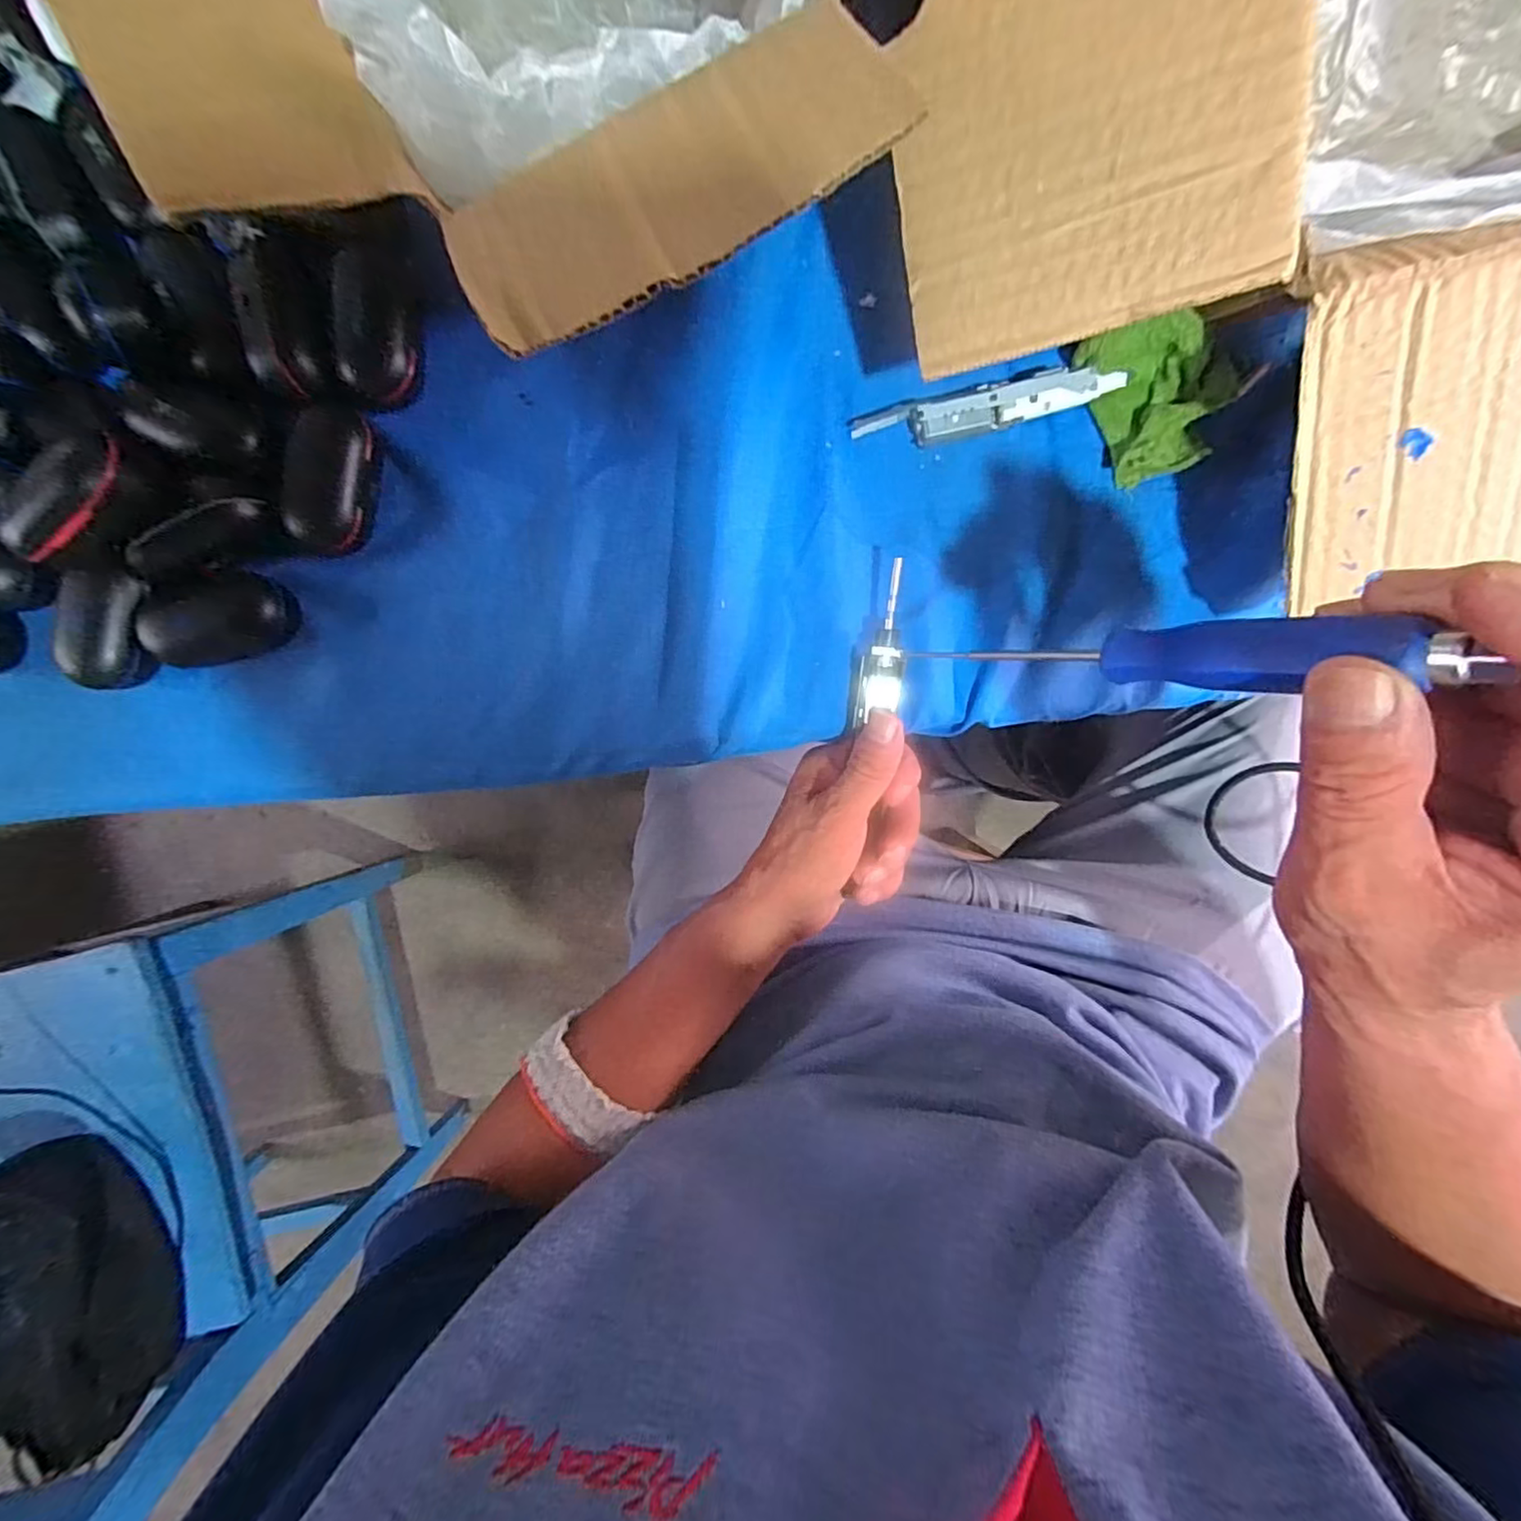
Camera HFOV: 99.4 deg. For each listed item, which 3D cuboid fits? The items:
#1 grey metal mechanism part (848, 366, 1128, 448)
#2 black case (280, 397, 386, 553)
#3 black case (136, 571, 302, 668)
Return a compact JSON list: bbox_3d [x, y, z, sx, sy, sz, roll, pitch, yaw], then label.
[{"bbox_3d":[0.106,-0.169,0.304,0.123,0.016,0.025,-13,94,2],"label":"grey metal mechanism part"},{"bbox_3d":[-0.202,-0.132,0.306,0.037,0.020,0.064,8,95,1],"label":"black case"},{"bbox_3d":[-0.259,-0.068,0.311,0.063,0.020,0.036,-12,94,2],"label":"black case"}]

